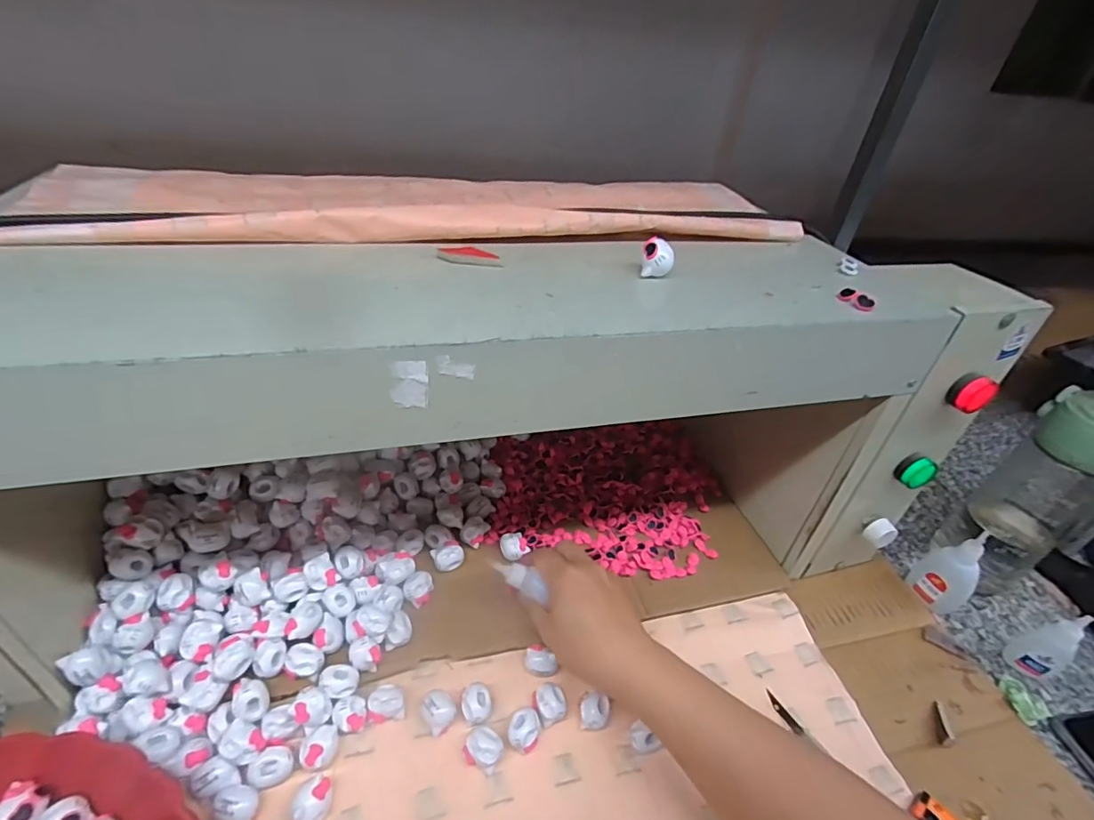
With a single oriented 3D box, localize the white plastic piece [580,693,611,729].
[{"bbox_3d":[0.035,0.218,0.374,0.021,0.016,0.018,8,40,0],"label":"white plastic piece"}]

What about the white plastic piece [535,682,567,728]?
[{"bbox_3d":[0.003,0.212,0.377,0.021,0.013,0.026,-8,42,-18],"label":"white plastic piece"}]

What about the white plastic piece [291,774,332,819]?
[{"bbox_3d":[-0.144,0.241,0.318,0.023,0.018,0.021,5,40,-4],"label":"white plastic piece"}]

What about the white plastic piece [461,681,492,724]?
[{"bbox_3d":[-0.051,0.211,0.371,0.021,0.018,0.024,1,40,-9],"label":"white plastic piece"}]

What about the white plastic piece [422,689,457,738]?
[{"bbox_3d":[-0.076,0.213,0.366,0.021,0.019,0.025,-29,52,-36],"label":"white plastic piece"}]

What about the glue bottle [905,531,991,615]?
[{"bbox_3d":[0.375,0.147,0.479,0.032,0.083,0.044,-21,48,-30],"label":"glue bottle"}]

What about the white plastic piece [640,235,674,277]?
[{"bbox_3d":[0.070,-0.096,0.328,0.020,0.022,0.014,13,38,8],"label":"white plastic piece"}]

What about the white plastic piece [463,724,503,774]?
[{"bbox_3d":[-0.042,0.228,0.351,0.025,0.016,0.022,20,41,15],"label":"white plastic piece"}]

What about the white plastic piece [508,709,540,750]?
[{"bbox_3d":[-0.016,0.223,0.361,0.021,0.014,0.024,13,40,7],"label":"white plastic piece"}]

